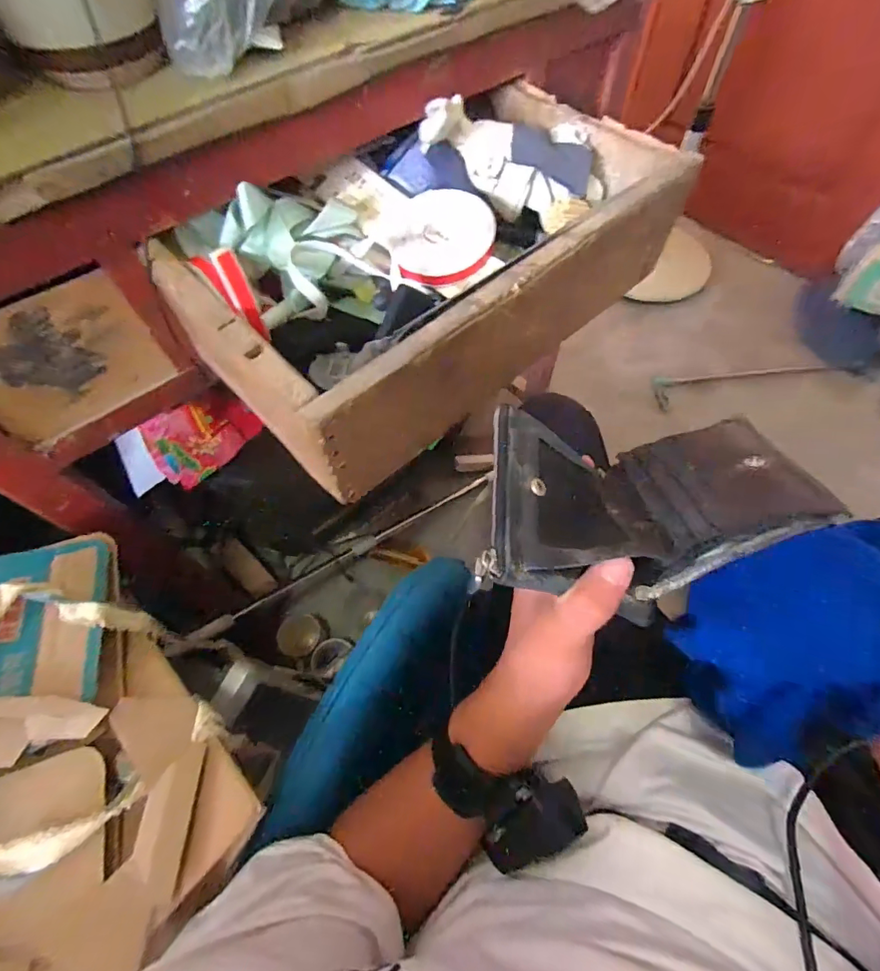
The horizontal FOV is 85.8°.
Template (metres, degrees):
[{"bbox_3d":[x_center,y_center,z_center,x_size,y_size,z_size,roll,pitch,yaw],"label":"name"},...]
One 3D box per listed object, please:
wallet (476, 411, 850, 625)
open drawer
[{"bbox_3d":[0.105,0.008,0.261,0.163,0.069,0.117,3,61,3],"label":"wallet"},{"bbox_3d":[-0.009,-0.213,0.426,0.412,0.103,0.286,-38,67,-18],"label":"open drawer"}]

